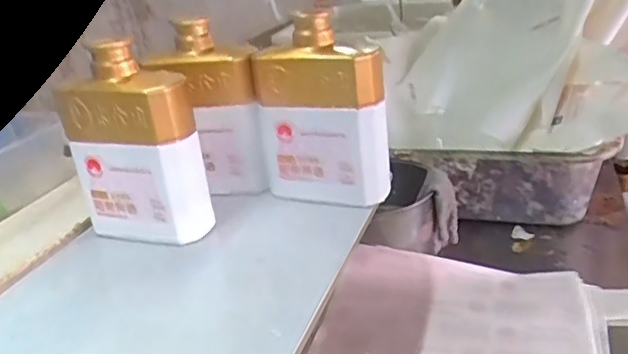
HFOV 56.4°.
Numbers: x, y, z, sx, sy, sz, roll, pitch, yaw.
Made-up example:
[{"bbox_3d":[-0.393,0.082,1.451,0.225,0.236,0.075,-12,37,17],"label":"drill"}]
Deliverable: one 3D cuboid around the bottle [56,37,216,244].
[{"bbox_3d":[-0.146,-0.027,0.490,0.107,0.155,0.050,7,26,22],"label":"bottle"}]

